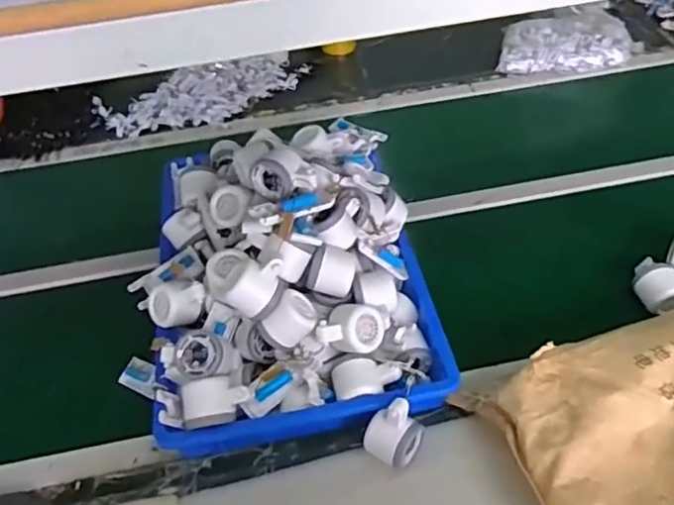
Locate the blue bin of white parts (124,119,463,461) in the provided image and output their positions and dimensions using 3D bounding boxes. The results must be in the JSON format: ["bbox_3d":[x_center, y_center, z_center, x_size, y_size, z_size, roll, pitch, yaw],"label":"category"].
[{"bbox_3d":[-0.093,-0.008,0.818,0.407,0.206,0.512,-8,46,-3],"label":"blue bin of white parts"}]

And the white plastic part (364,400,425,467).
[{"bbox_3d":[0.065,0.213,0.683,0.054,0.076,0.061,22,52,24],"label":"white plastic part"}]

